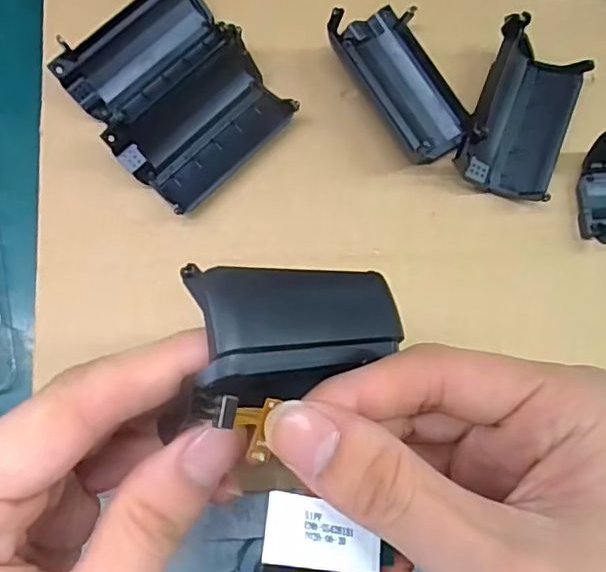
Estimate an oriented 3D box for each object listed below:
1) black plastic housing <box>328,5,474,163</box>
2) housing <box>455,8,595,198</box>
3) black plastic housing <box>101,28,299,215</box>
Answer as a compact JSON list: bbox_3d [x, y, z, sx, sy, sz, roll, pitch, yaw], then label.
[{"bbox_3d":[0.045,-0.095,0.264,0.038,0.012,0.079,-34,81,-8],"label":"black plastic housing"},{"bbox_3d":[0.097,-0.076,0.256,0.044,0.026,0.071,20,78,2],"label":"housing"},{"bbox_3d":[-0.043,-0.069,0.249,0.071,0.022,0.045,-43,82,-10],"label":"black plastic housing"}]

